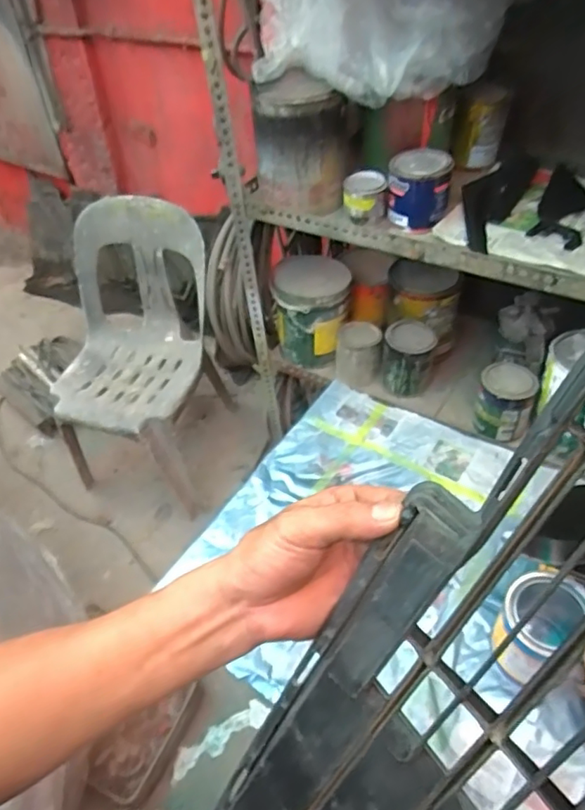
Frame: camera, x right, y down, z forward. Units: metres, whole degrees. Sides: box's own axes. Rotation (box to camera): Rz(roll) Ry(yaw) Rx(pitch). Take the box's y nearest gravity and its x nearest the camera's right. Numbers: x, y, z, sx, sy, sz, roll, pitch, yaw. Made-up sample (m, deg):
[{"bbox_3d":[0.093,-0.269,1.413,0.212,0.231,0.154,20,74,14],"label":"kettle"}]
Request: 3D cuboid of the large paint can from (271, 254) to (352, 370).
[{"bbox_3d":[0.049,-0.220,1.293,0.160,0.216,0.160,-2,46,2],"label":"large paint can"}]

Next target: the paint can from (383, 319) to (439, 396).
[{"bbox_3d":[0.249,-0.094,1.223,0.099,0.152,0.107,-2,46,2],"label":"paint can"}]

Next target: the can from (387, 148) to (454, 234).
[{"bbox_3d":[0.215,-0.368,0.965,0.099,0.105,0.099,5,47,9],"label":"can"}]

